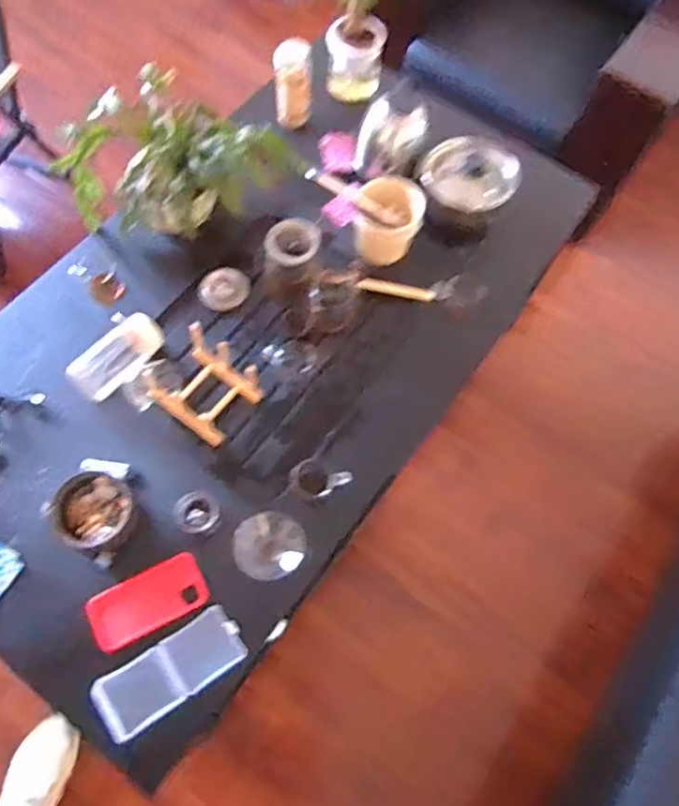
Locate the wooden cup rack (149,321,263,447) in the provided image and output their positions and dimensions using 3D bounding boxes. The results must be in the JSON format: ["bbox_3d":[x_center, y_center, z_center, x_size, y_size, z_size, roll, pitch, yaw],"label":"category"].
[{"bbox_3d":[-0.218,-0.032,0.965,0.145,0.098,0.132,37,71,12],"label":"wooden cup rack"}]

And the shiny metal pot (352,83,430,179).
[{"bbox_3d":[0.093,-0.509,1.139,0.124,0.126,0.117,1,67,-2],"label":"shiny metal pot"}]

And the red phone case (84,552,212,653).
[{"bbox_3d":[-0.274,0.286,0.876,0.164,0.018,0.084,-27,73,-11],"label":"red phone case"}]

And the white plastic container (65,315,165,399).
[{"bbox_3d":[-0.356,-0.078,0.979,0.072,0.038,0.159,40,71,14],"label":"white plastic container"}]

